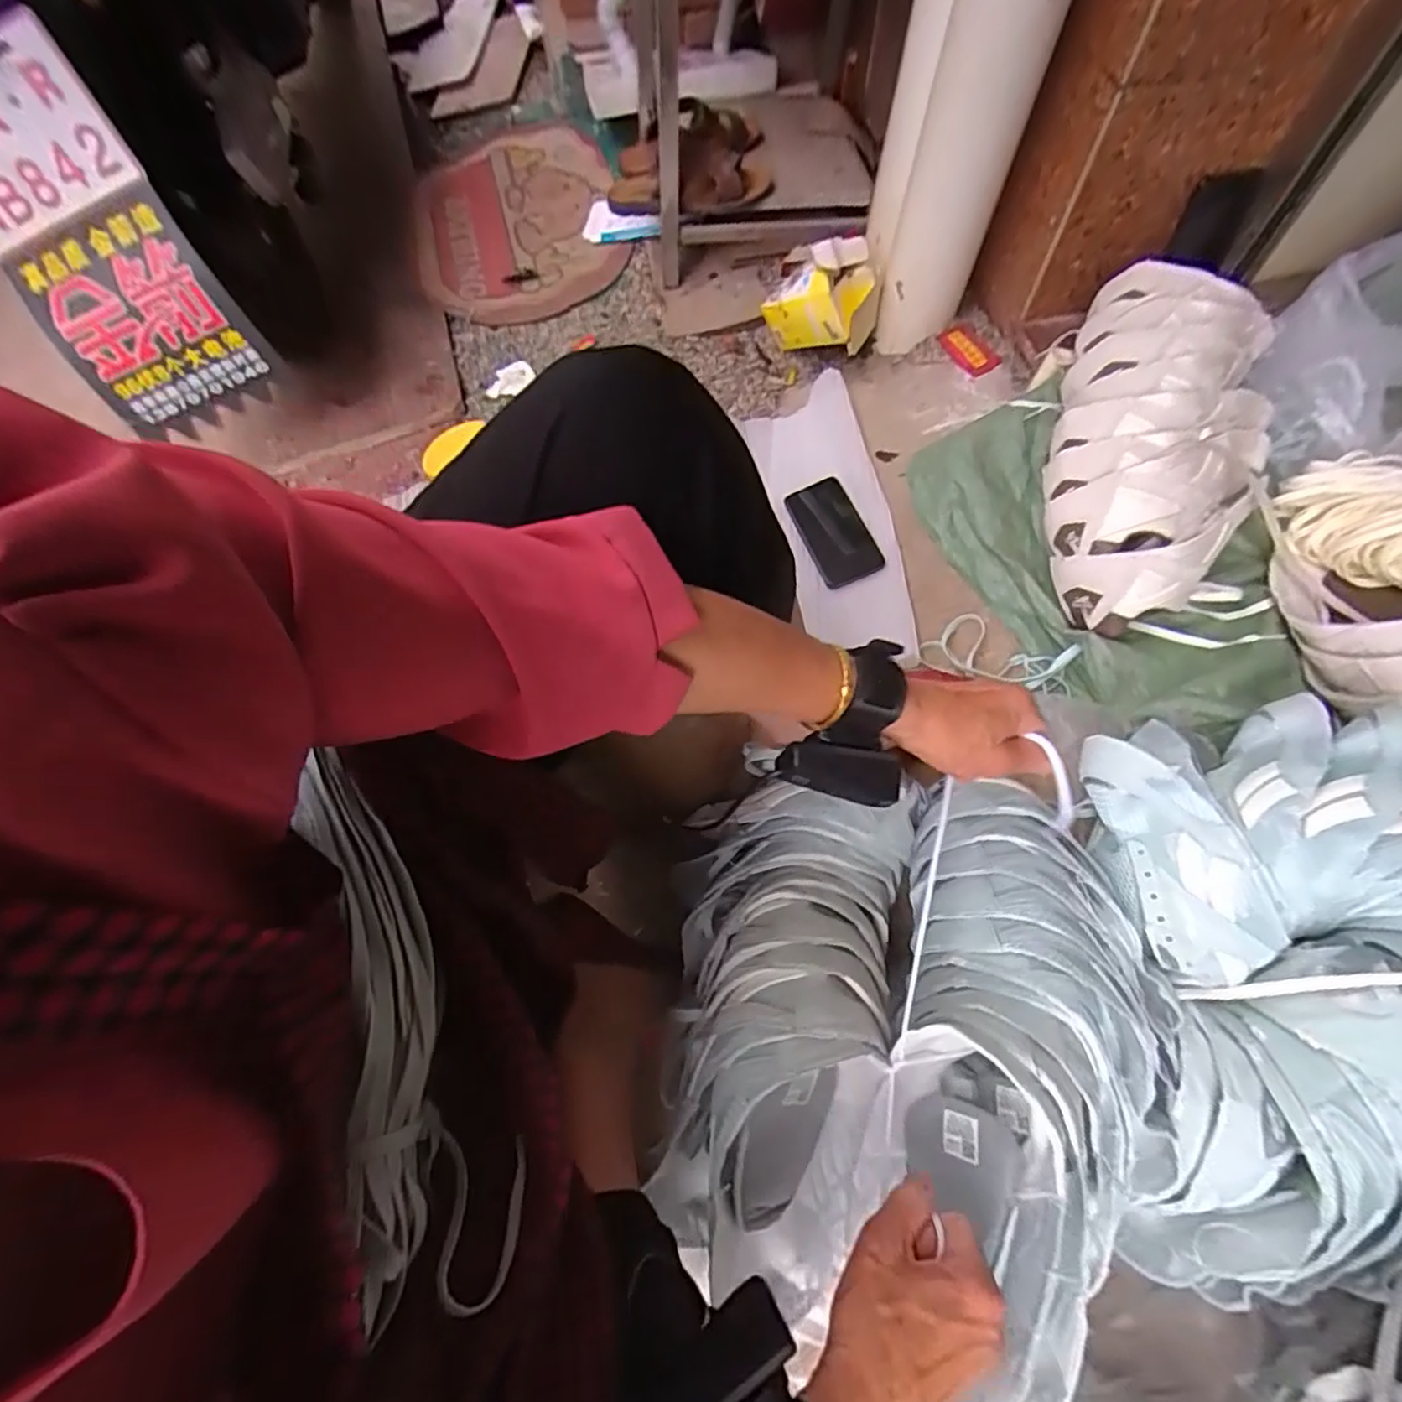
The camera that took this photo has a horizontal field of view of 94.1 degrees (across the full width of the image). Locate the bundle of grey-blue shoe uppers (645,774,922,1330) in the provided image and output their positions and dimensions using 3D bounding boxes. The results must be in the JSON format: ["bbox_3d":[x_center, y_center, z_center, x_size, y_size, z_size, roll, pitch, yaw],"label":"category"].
[{"bbox_3d":[0.065,0.229,0.495,0.180,0.152,0.336,8,65,6],"label":"bundle of grey-blue shoe uppers"}]

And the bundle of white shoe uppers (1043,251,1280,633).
[{"bbox_3d":[0.465,-0.257,0.655,0.195,0.100,0.389,15,81,9],"label":"bundle of white shoe uppers"}]

